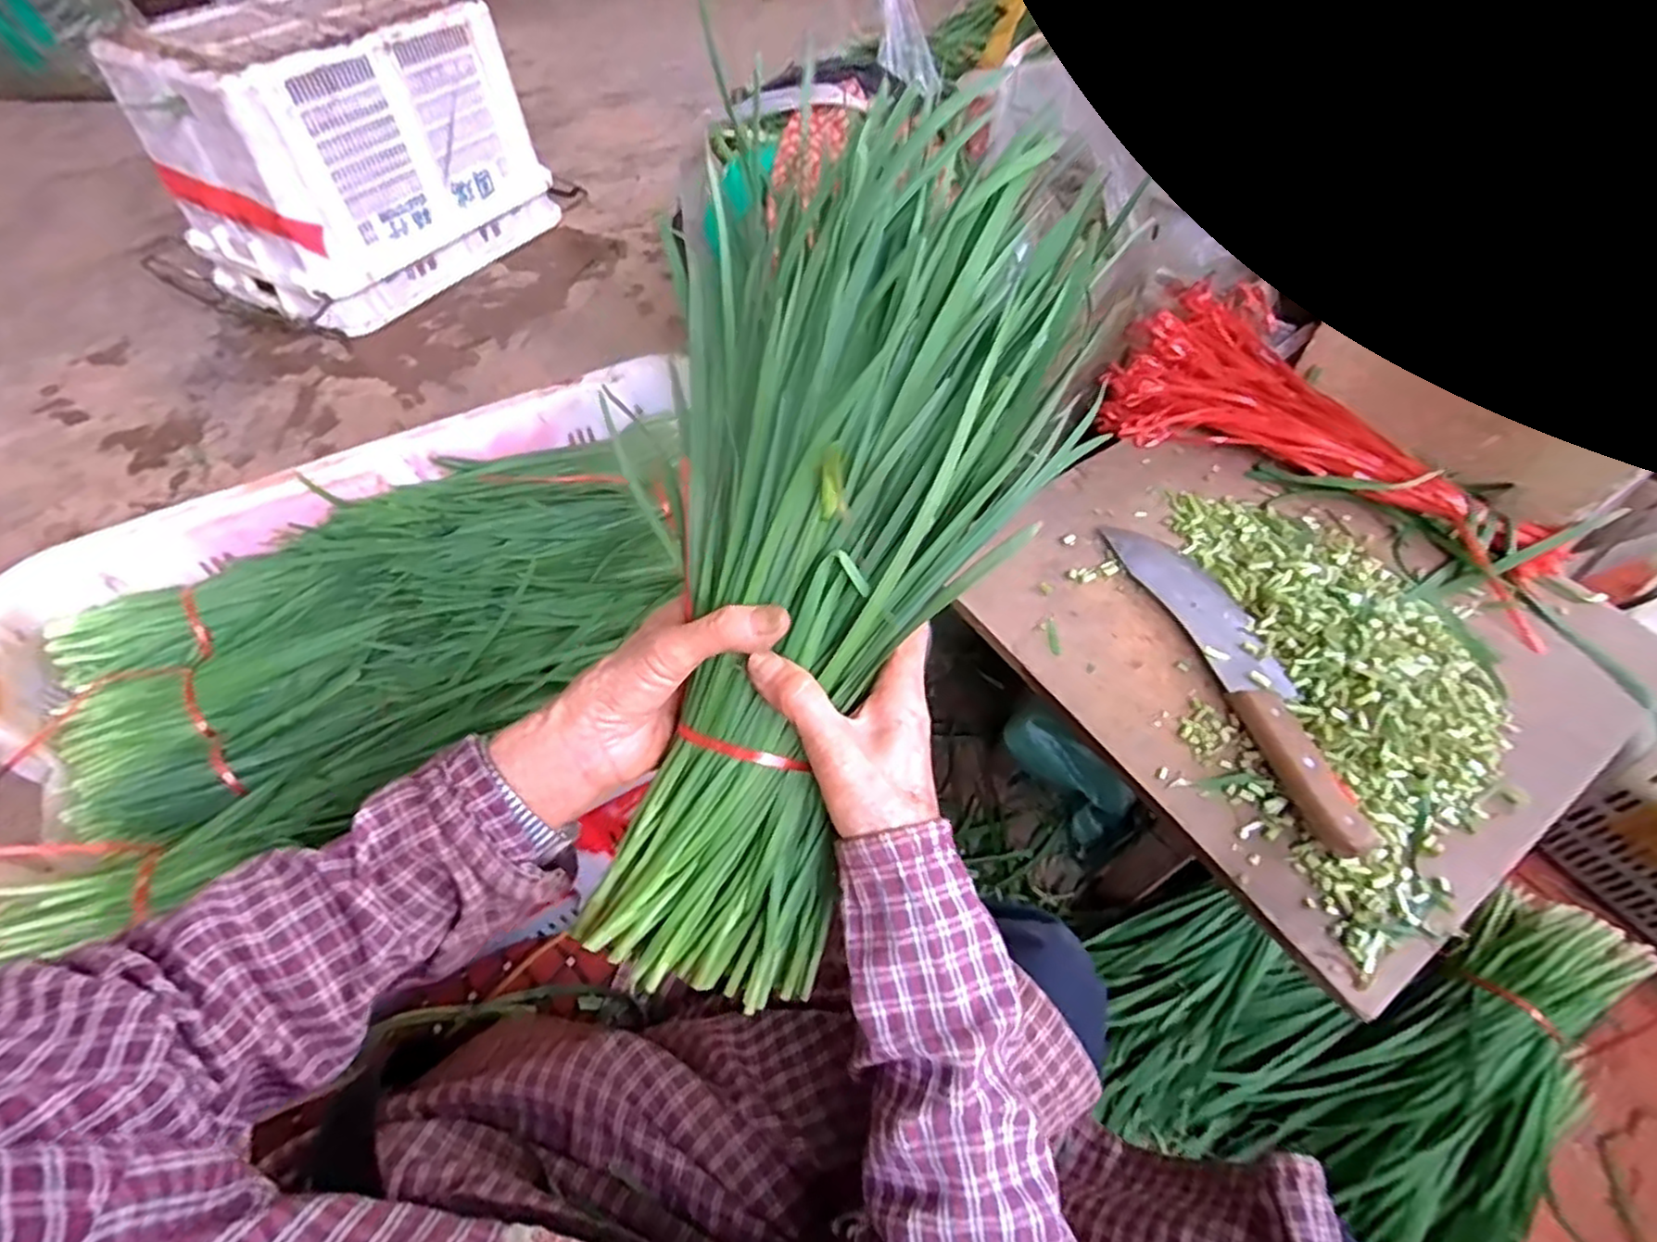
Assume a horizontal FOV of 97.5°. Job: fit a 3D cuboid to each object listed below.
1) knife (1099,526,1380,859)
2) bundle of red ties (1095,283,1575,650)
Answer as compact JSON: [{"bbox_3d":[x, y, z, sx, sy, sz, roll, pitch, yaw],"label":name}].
[{"bbox_3d":[0.305,0.026,0.538,0.056,0.029,0.290,-12,54,-11],"label":"knife"},{"bbox_3d":[0.452,-0.170,0.657,0.186,0.060,0.420,-36,61,-25],"label":"bundle of red ties"}]

